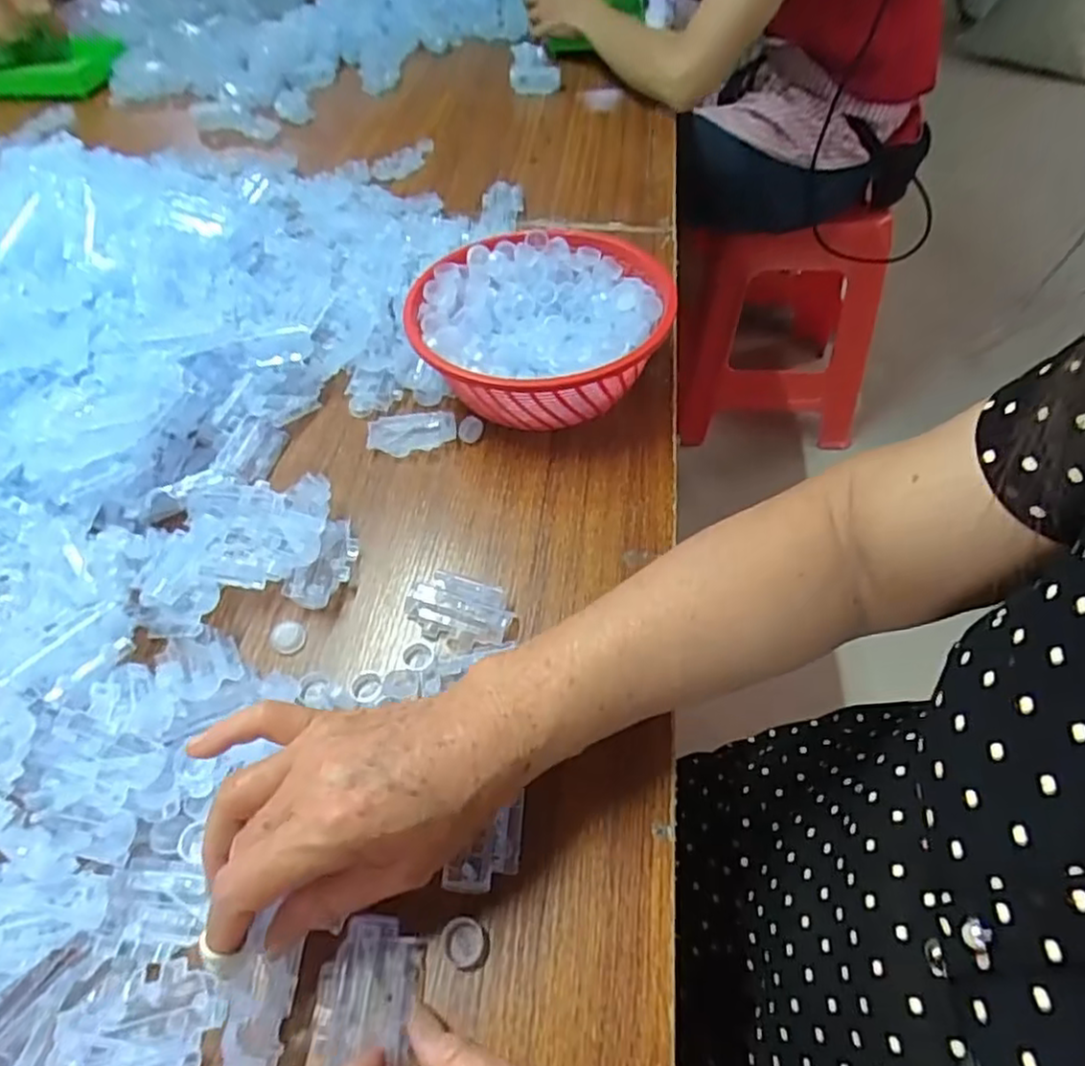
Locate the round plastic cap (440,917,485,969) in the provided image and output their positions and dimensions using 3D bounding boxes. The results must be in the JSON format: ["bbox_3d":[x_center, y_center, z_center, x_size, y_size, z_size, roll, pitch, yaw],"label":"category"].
[{"bbox_3d":[-0.038,0.196,0.331,0.020,0.004,0.021,-1,52,2],"label":"round plastic cap"}]

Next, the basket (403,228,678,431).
[{"bbox_3d":[-0.003,-0.153,0.552,0.191,0.081,0.186,0,52,3],"label":"basket"}]

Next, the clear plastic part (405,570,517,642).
[{"bbox_3d":[-0.054,0.046,0.443,0.069,0.014,0.040,5,52,7],"label":"clear plastic part"}]

